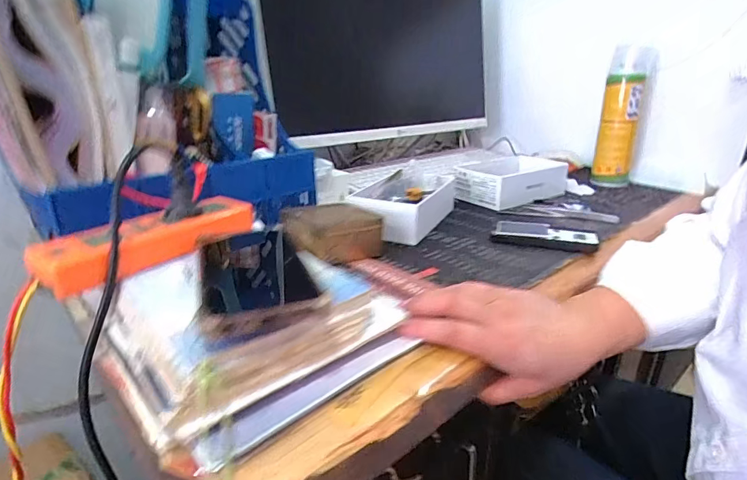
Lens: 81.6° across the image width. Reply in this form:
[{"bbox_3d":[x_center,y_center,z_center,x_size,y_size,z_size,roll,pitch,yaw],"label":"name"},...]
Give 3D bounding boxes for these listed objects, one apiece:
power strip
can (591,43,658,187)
[{"bbox_3d":[-0.189,-0.004,0.382,0.058,0.032,0.183,17,27,35],"label":"power strip"},{"bbox_3d":[0.457,-0.222,0.804,0.068,0.234,0.060,12,25,27],"label":"can"}]

